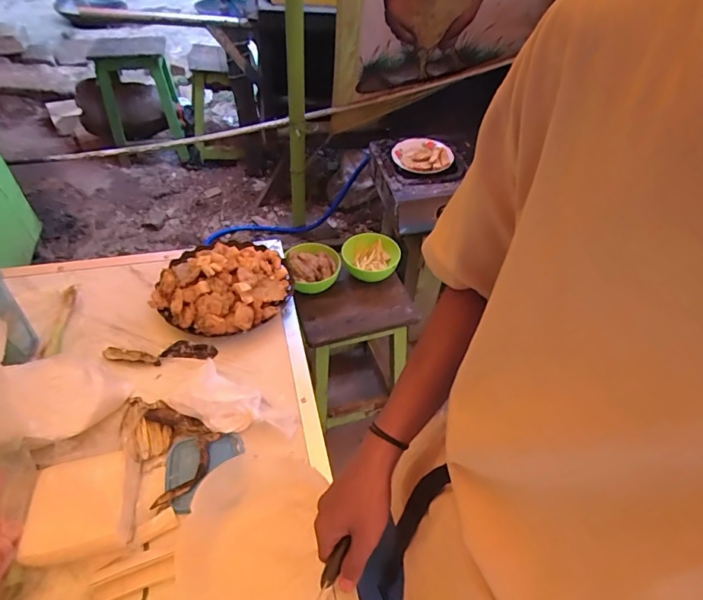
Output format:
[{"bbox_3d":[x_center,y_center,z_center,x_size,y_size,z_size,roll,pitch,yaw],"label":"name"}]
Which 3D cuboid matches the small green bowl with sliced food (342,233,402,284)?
[{"bbox_3d":[0.051,-0.108,1.232,0.153,0.073,0.135,7,46,4],"label":"small green bowl with sliced food"}]

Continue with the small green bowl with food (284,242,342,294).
[{"bbox_3d":[-0.098,-0.086,1.189,0.133,0.056,0.132,2,46,-2],"label":"small green bowl with food"}]

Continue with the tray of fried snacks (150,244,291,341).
[{"bbox_3d":[-0.220,-0.035,0.789,0.220,0.059,0.210,0,46,-4],"label":"tray of fried snacks"}]

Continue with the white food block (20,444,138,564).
[{"bbox_3d":[-0.321,0.243,0.549,0.113,0.029,0.110,-8,47,-10],"label":"white food block"}]

